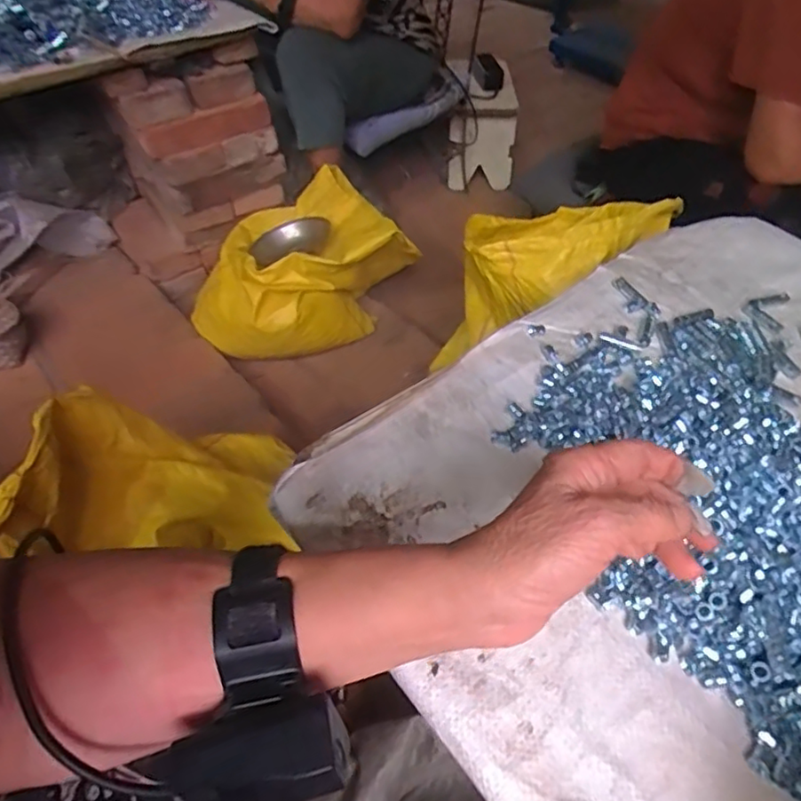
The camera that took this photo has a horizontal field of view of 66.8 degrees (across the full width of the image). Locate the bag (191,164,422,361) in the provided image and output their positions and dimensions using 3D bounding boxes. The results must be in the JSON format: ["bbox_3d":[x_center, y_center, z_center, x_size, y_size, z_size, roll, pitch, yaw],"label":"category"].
[{"bbox_3d":[-0.197,-0.254,1.204,0.420,0.241,0.285,-29,55,-22],"label":"bag"}]

